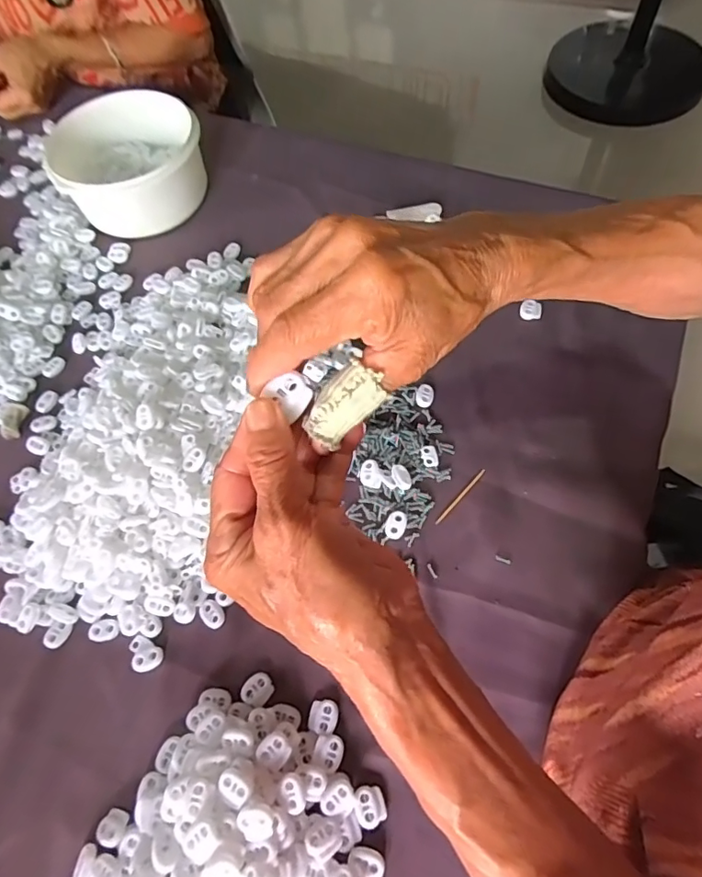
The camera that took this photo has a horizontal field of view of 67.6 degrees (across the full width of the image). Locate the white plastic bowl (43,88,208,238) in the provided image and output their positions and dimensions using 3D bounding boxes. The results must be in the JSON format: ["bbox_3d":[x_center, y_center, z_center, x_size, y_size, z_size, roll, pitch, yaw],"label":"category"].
[{"bbox_3d":[-0.239,-0.298,0.580,0.149,0.084,0.149,-1,62,2],"label":"white plastic bowl"}]

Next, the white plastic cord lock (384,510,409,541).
[{"bbox_3d":[0.036,0.069,0.421,0.017,0.005,0.024,15,64,10],"label":"white plastic cord lock"}]

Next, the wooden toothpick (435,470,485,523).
[{"bbox_3d":[0.091,0.047,0.432,0.004,0.004,0.061,40,71,21],"label":"wooden toothpick"}]

